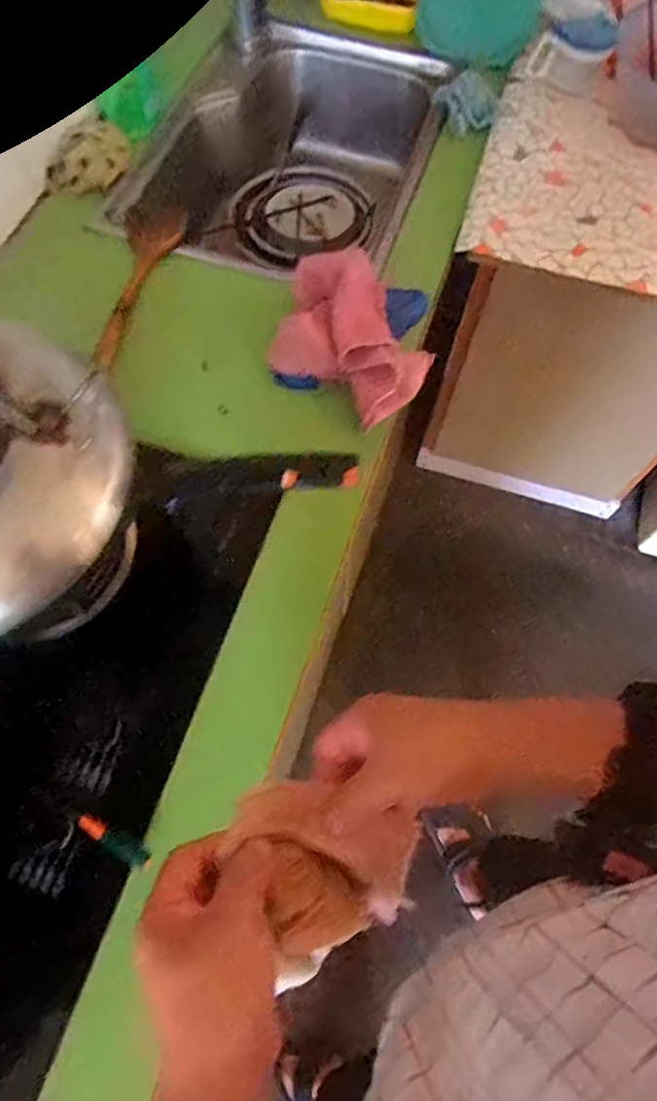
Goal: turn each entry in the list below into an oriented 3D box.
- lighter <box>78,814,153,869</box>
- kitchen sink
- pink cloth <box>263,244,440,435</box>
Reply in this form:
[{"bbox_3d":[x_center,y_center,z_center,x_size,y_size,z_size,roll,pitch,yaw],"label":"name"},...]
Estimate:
[{"bbox_3d":[-0.196,0.270,0.572,0.077,0.018,0.020,26,69,9],"label":"lighter"},{"bbox_3d":[-0.066,-0.633,1.047,0.431,0.171,0.556,17,68,6],"label":"kitchen sink"},{"bbox_3d":[0.030,-0.255,0.756,0.204,0.070,0.175,33,70,12],"label":"pink cloth"}]

